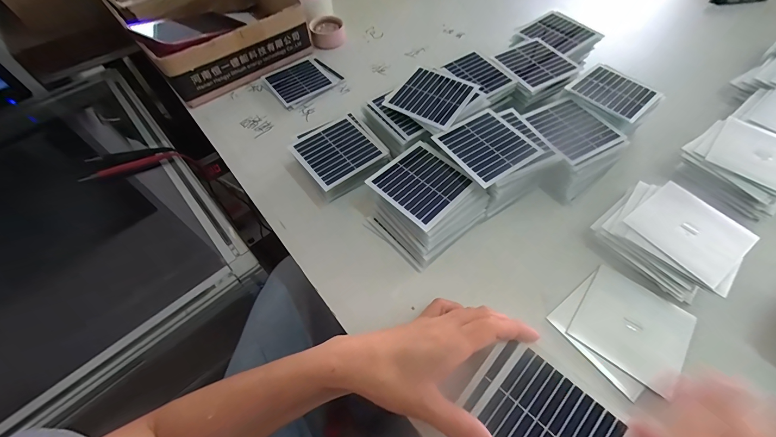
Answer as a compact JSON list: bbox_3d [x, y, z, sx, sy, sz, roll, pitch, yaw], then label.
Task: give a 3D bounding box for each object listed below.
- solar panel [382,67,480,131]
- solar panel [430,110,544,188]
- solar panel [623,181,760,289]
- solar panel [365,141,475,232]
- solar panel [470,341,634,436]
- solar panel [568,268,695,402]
[{"bbox_3d":[0.054,-0.154,0.410,0.088,0.006,0.087,27,67,18],"label":"solar panel"},{"bbox_3d":[0.113,-0.084,0.372,0.089,0.004,0.088,-31,61,-16],"label":"solar panel"},{"bbox_3d":[0.301,0.010,0.326,0.090,0.006,0.088,-31,62,-17],"label":"solar panel"},{"bbox_3d":[0.038,-0.040,0.357,0.086,0.004,0.088,-40,65,-22],"label":"solar panel"},{"bbox_3d":[0.113,0.150,0.234,0.087,0.004,0.087,38,71,24],"label":"solar panel"},{"bbox_3d":[0.228,0.100,0.307,0.087,0.004,0.088,35,64,24],"label":"solar panel"}]

